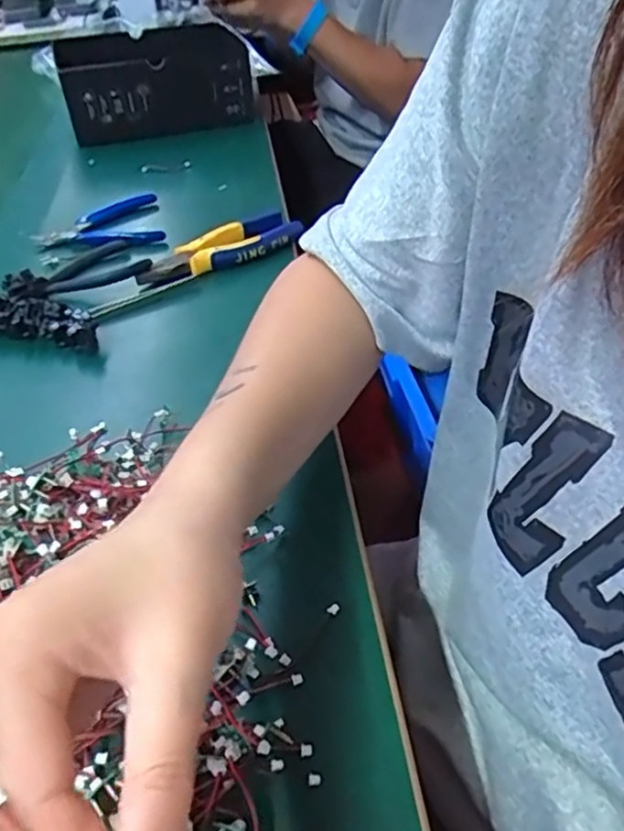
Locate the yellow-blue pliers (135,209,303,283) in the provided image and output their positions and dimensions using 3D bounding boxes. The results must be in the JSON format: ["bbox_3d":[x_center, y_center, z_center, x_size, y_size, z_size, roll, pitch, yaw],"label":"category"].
[{"bbox_3d":[-0.085,-0.149,0.591,0.157,0.026,0.044,-26,45,-24],"label":"yellow-blue pliers"}]

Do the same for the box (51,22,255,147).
[{"bbox_3d":[-0.221,-0.463,0.898,0.231,0.101,0.219,-15,42,-13],"label":"box"}]

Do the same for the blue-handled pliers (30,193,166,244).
[{"bbox_3d":[-0.214,-0.190,0.652,0.120,0.017,0.091,-13,41,-11],"label":"blue-handled pliers"}]

